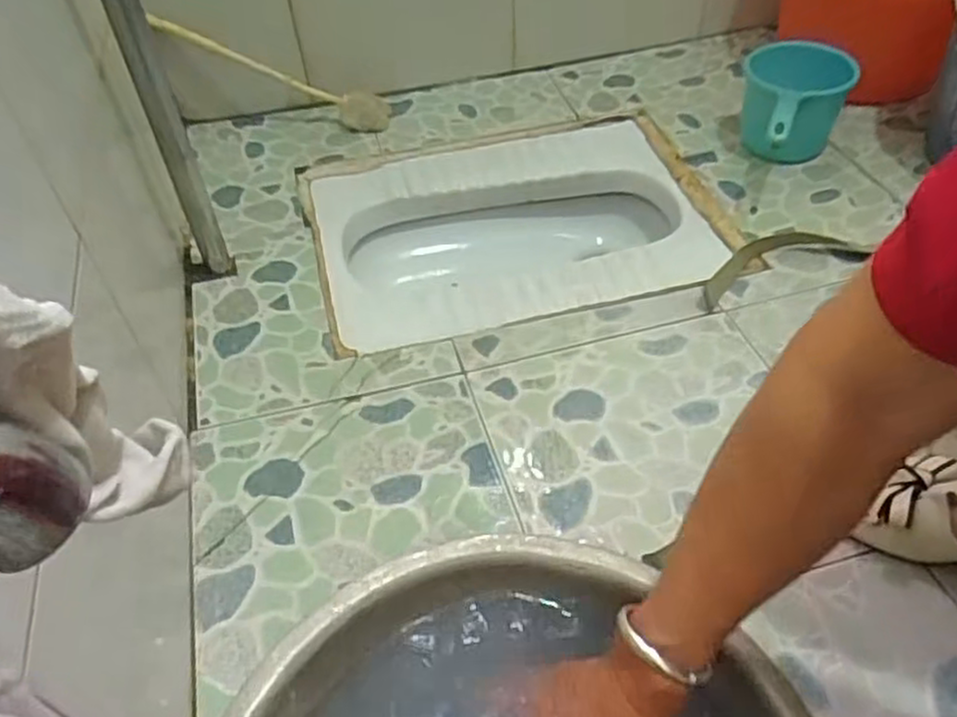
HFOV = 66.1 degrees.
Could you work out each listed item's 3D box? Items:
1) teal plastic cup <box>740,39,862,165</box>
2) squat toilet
[{"bbox_3d":[0.397,-0.295,0.946,0.132,0.136,0.224,13,48,14],"label":"teal plastic cup"},{"bbox_3d":[0.045,-0.144,0.993,0.484,0.142,0.372,-13,49,-9],"label":"squat toilet"}]

